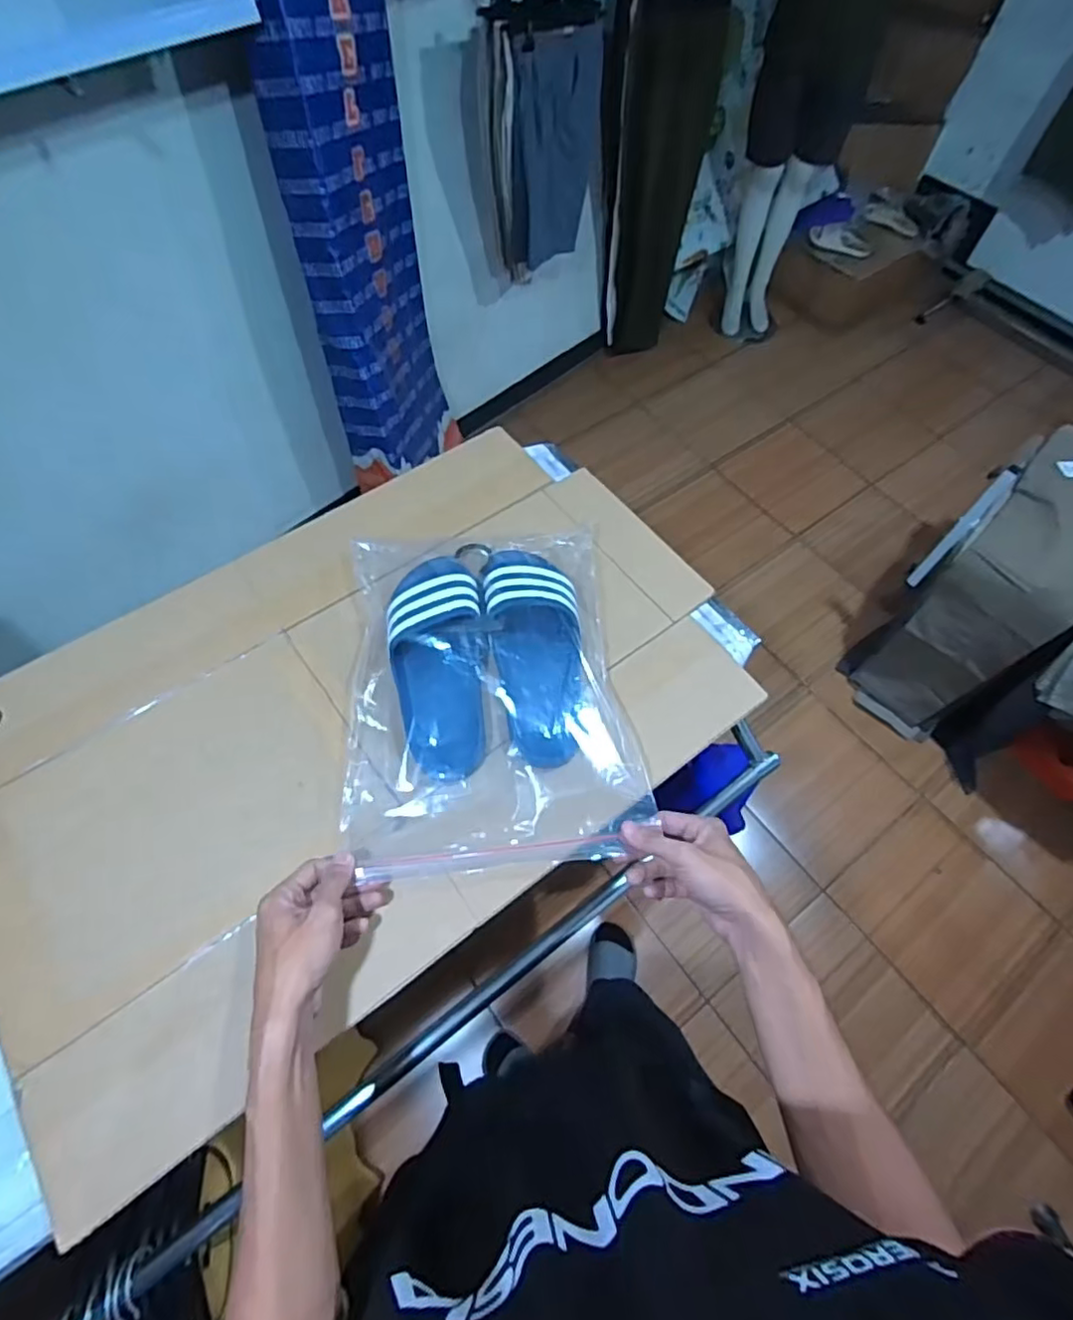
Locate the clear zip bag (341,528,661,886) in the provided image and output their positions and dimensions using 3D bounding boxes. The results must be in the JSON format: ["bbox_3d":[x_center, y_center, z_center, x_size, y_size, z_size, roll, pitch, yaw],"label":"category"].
[{"bbox_3d":[-0.052,0.015,0.632,0.275,0.071,0.372,-4,61,-5],"label":"clear zip bag"}]

